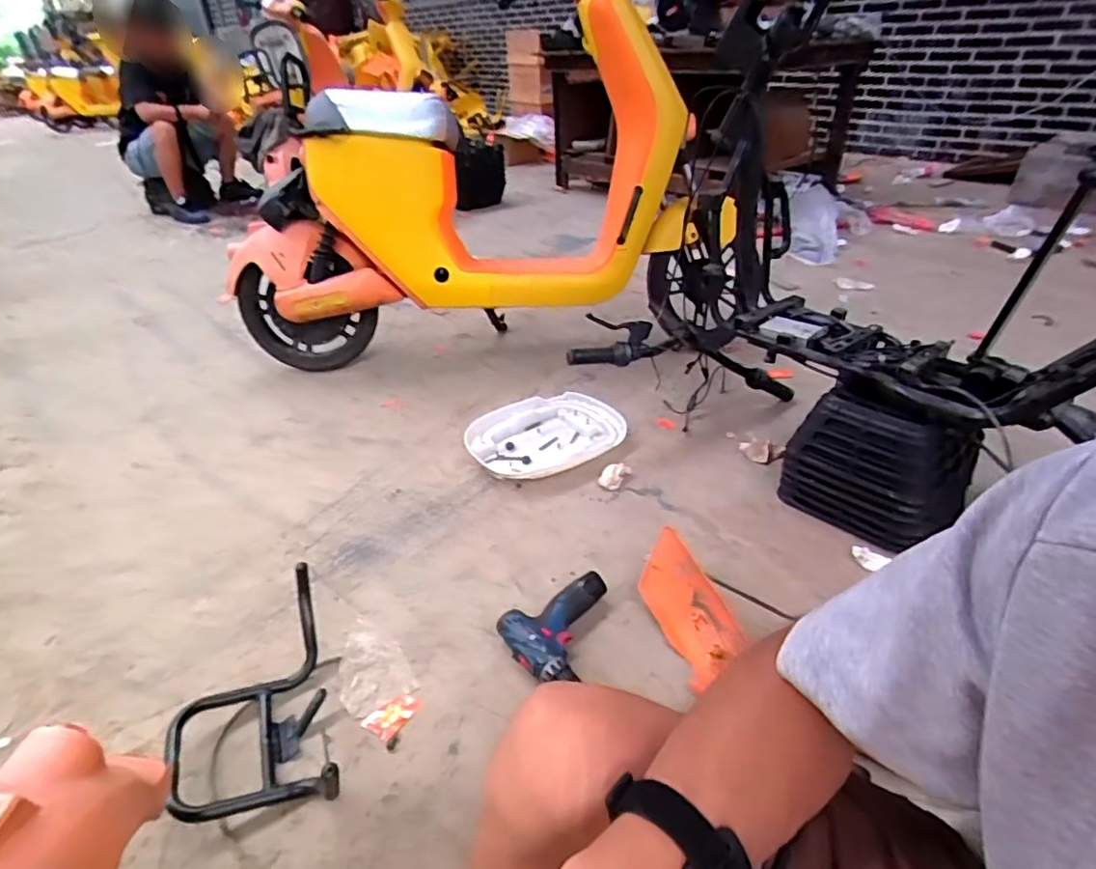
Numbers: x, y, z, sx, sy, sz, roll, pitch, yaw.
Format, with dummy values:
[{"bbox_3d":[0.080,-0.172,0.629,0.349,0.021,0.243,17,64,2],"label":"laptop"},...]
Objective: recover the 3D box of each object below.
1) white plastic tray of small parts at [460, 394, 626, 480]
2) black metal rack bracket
[{"bbox_3d":[0.005,0.001,1.374,0.355,0.051,0.261,-26,40,-31],"label":"white plastic tray of small parts"},{"bbox_3d":[-0.400,0.351,0.795,0.203,0.131,0.263,-12,34,-15],"label":"black metal rack bracket"}]

